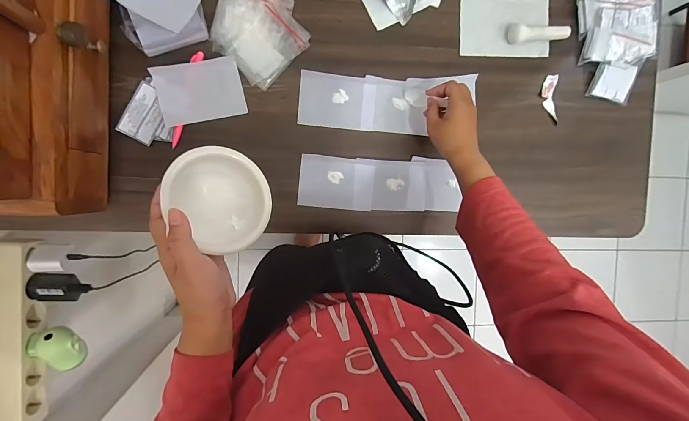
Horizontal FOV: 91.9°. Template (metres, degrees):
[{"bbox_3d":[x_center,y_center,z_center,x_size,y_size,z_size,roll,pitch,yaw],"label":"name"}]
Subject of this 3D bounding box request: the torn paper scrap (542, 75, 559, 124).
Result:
[{"bbox_3d":[0.321,-0.172,0.520,0.022,0.007,0.073,-5,96,-4],"label":"torn paper scrap"}]

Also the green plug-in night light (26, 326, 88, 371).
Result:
[{"bbox_3d":[-0.457,0.219,0.538,0.055,0.082,0.055,-1,54,2],"label":"green plug-in night light"}]

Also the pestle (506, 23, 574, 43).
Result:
[{"bbox_3d":[0.295,-0.266,0.499,0.095,0.029,0.026,-4,96,-4],"label":"pestle"}]

